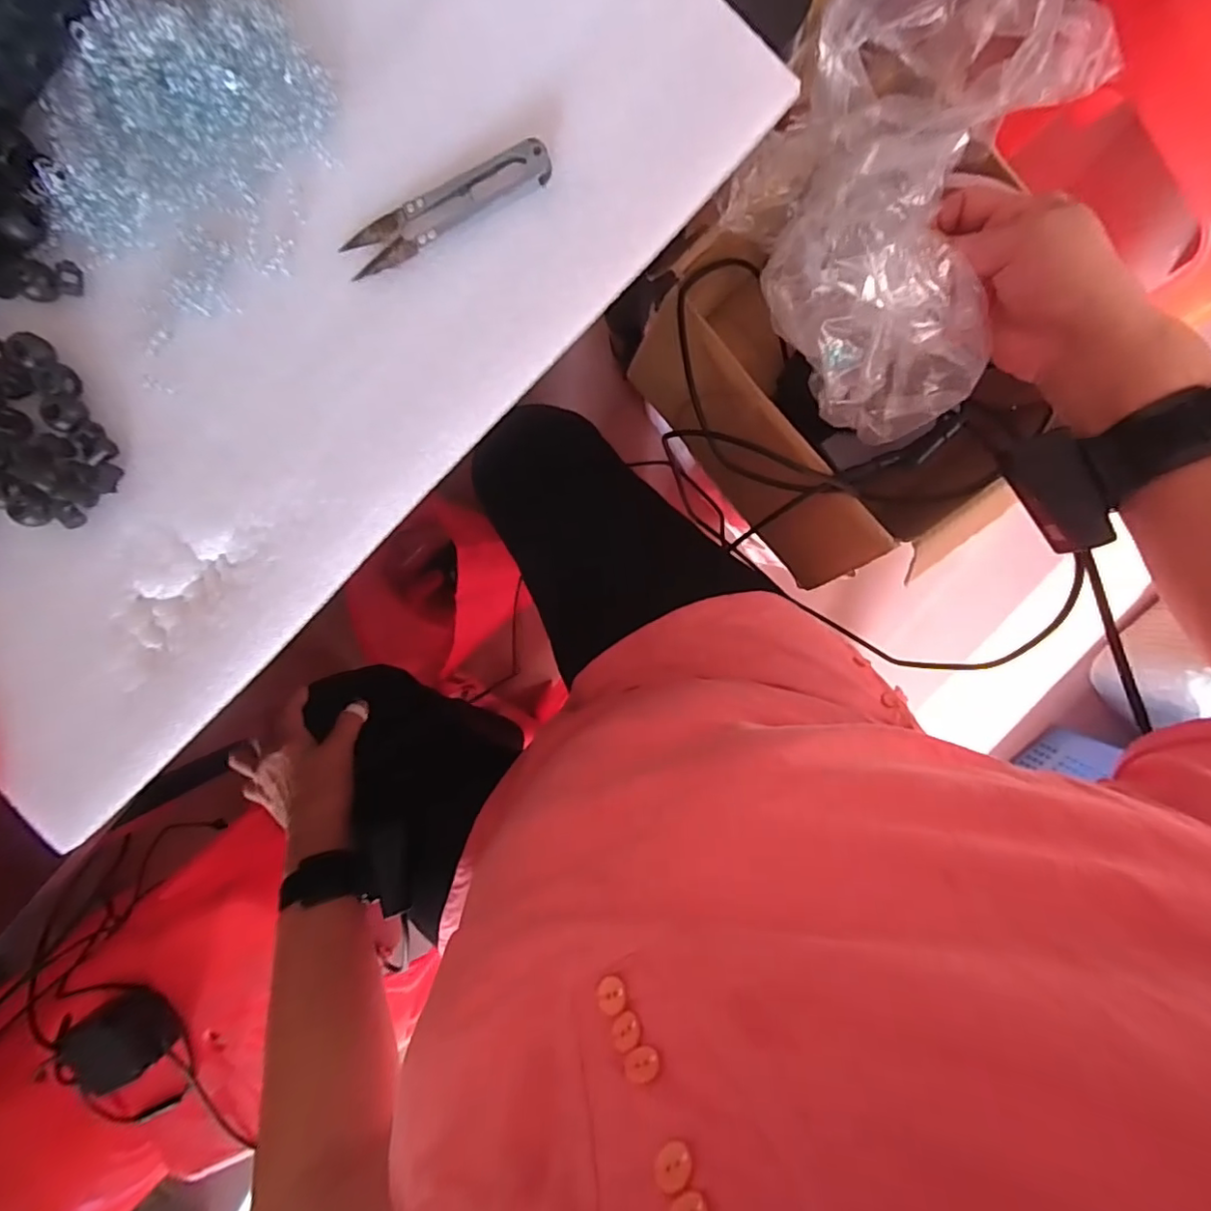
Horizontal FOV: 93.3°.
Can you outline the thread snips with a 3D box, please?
[{"bbox_3d":[-0.074,-0.182,0.259,0.101,0.010,0.024,-24,94,5],"label":"thread snips"}]

